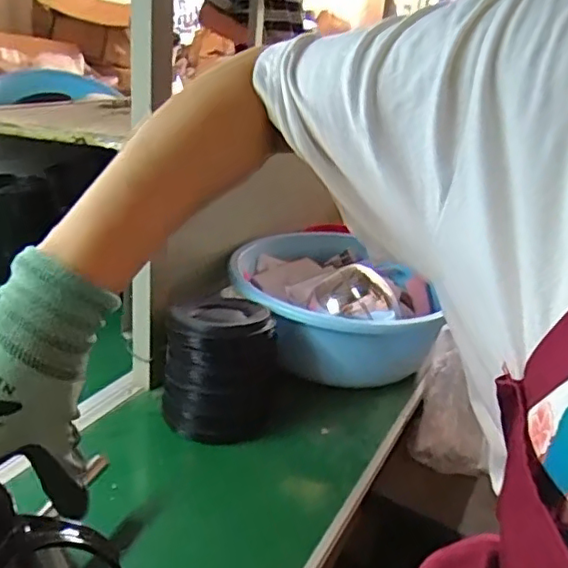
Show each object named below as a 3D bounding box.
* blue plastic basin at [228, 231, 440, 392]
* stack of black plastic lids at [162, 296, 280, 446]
[{"bbox_3d":[0.074,0.035,0.984,0.295,0.152,0.317,5,24,-2],"label":"blue plastic basin"},{"bbox_3d":[-0.082,0.110,0.804,0.145,0.142,0.154,3,25,-8],"label":"stack of black plastic lids"}]

